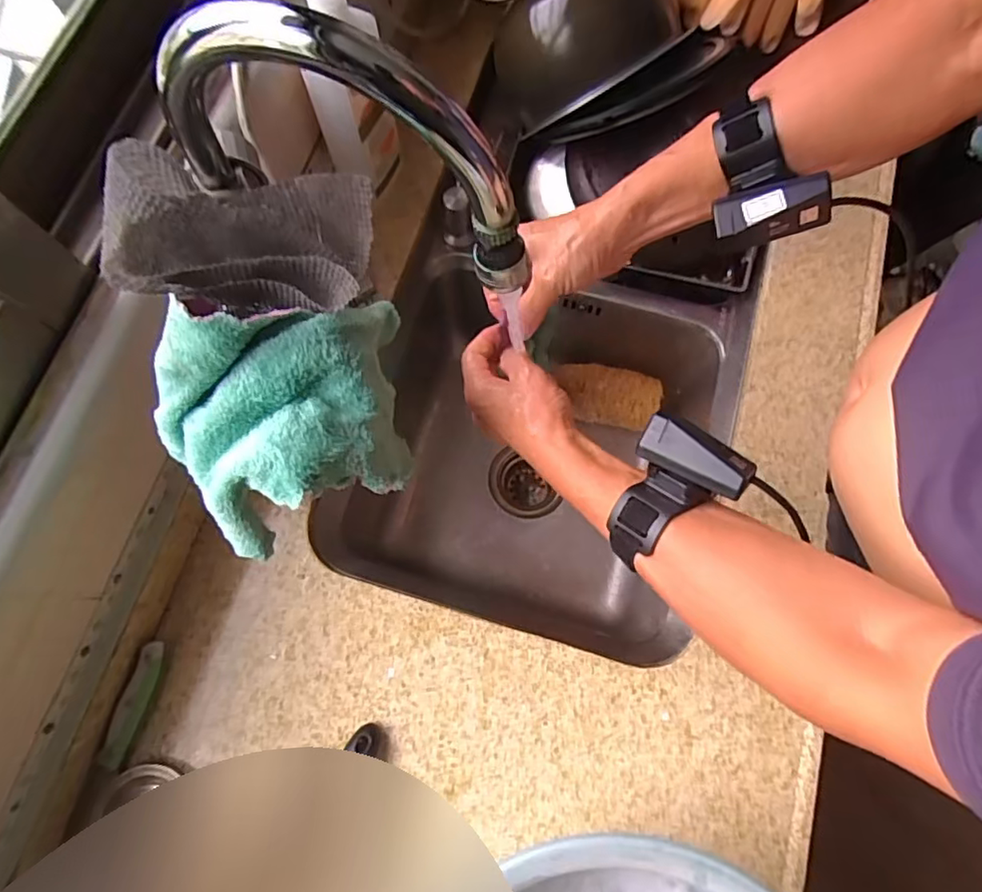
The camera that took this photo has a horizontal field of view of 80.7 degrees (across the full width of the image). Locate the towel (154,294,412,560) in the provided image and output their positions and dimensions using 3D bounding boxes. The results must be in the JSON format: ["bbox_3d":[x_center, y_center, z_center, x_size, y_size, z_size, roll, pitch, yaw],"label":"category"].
[{"bbox_3d":[-0.119,-0.022,0.347,0.149,0.096,0.117,-24,75,-6],"label":"towel"}]

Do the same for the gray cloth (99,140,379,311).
[{"bbox_3d":[-0.138,-0.124,0.324,0.129,0.085,0.072,-2,74,0],"label":"gray cloth"}]

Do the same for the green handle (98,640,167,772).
[{"bbox_3d":[-0.304,0.220,0.496,0.017,0.022,0.100,15,75,5],"label":"green handle"}]

